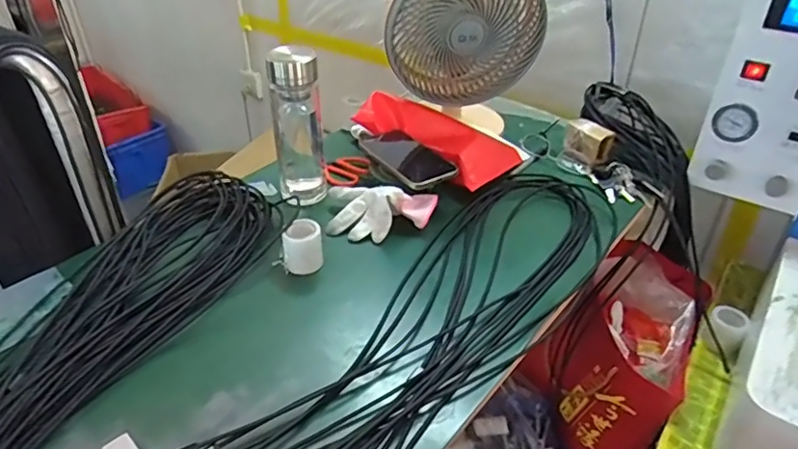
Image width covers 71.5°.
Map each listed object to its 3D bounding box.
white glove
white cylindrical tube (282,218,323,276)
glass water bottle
[{"bbox_3d":[-0.029,-0.022,0.731,0.148,0.055,0.078,8,34,10],"label":"white glove"},{"bbox_3d":[-0.115,0.026,0.666,0.043,0.052,0.040,-4,34,-8],"label":"white cylindrical tube"},{"bbox_3d":[-0.136,-0.142,0.747,0.069,0.187,0.072,-4,34,-8],"label":"glass water bottle"}]

